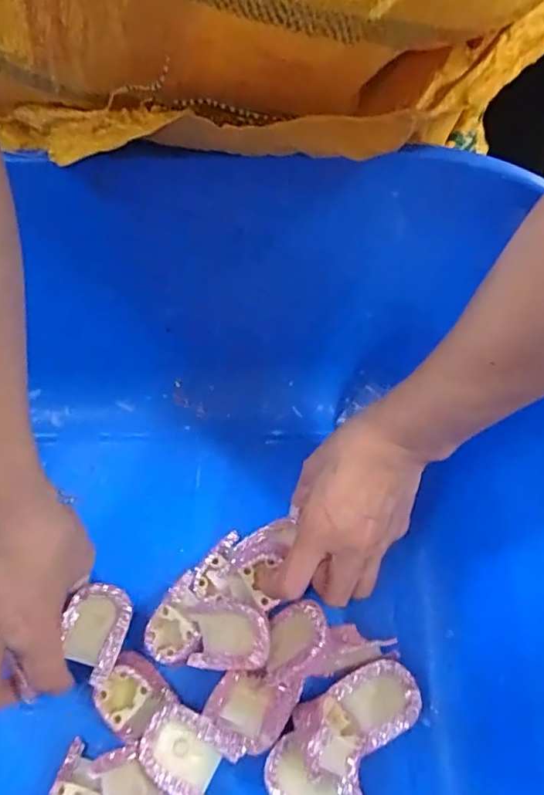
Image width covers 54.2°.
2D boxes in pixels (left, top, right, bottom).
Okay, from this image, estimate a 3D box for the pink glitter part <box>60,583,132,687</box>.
[{"bbox_3d":[-0.112,0.148,0.336,0.036,0.013,0.054,10,68,6],"label":"pink glitter part"}]

